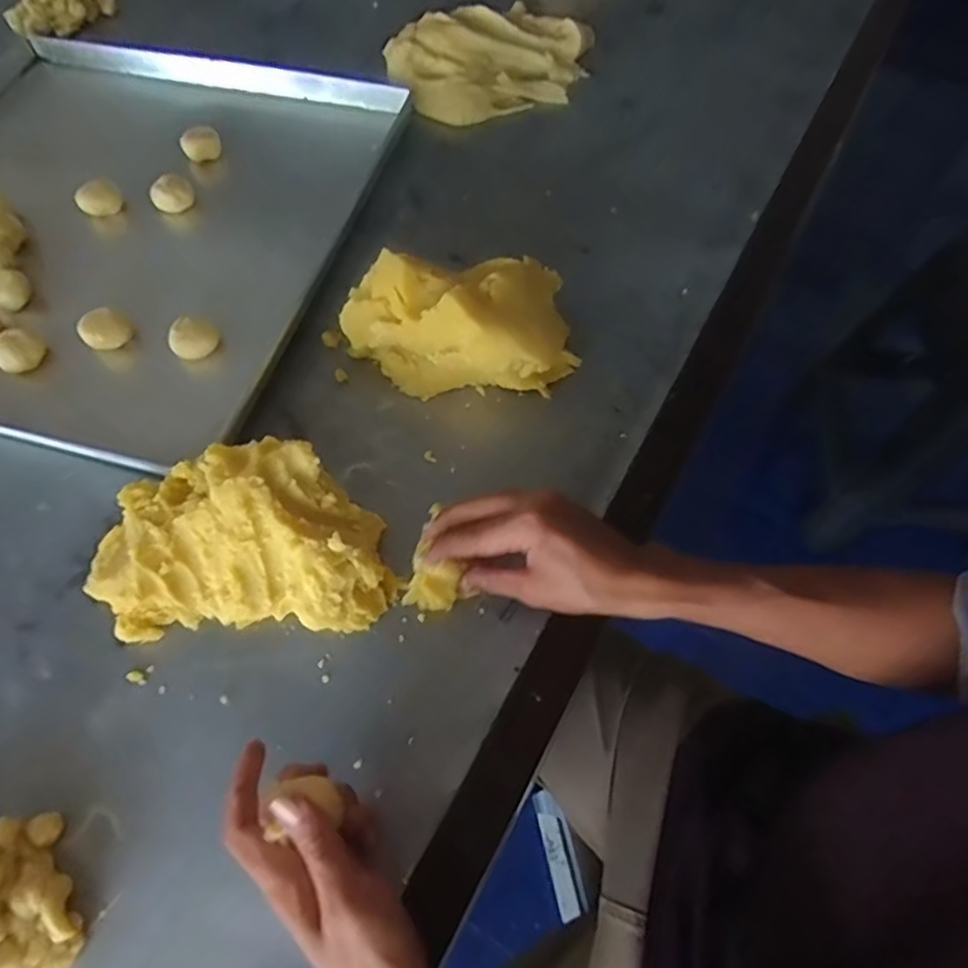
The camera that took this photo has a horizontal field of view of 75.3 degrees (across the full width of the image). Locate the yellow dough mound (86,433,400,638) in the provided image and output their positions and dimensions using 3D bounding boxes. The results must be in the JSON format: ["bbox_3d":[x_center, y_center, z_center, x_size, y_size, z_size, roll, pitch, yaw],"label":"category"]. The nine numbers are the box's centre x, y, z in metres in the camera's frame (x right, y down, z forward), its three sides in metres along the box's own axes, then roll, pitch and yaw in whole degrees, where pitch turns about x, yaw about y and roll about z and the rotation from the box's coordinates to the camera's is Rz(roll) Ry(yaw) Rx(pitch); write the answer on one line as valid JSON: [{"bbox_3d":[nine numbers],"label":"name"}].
[{"bbox_3d":[-0.172,0.037,0.444,0.227,0.077,0.122,-2,63,-2],"label":"yellow dough mound"}]

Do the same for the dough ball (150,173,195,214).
[{"bbox_3d":[-0.315,-0.291,0.636,0.039,0.036,0.032,-28,66,-14],"label":"dough ball"}]

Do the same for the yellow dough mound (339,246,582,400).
[{"bbox_3d":[-0.023,-0.139,0.532,0.193,0.085,0.112,-6,63,-4],"label":"yellow dough mound"}]

